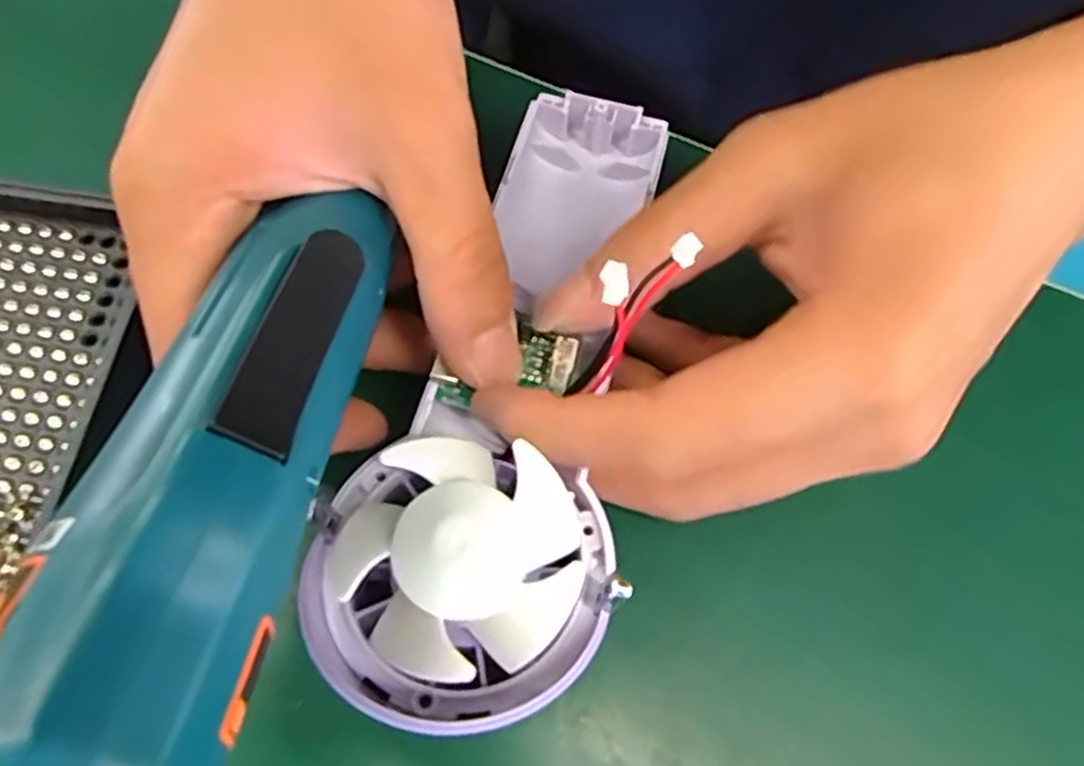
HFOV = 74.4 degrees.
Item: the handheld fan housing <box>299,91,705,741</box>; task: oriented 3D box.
[{"bbox_3d":[0.000,-0.007,0.179,0.058,0.035,0.170,15,52,4],"label":"handheld fan housing"}]

